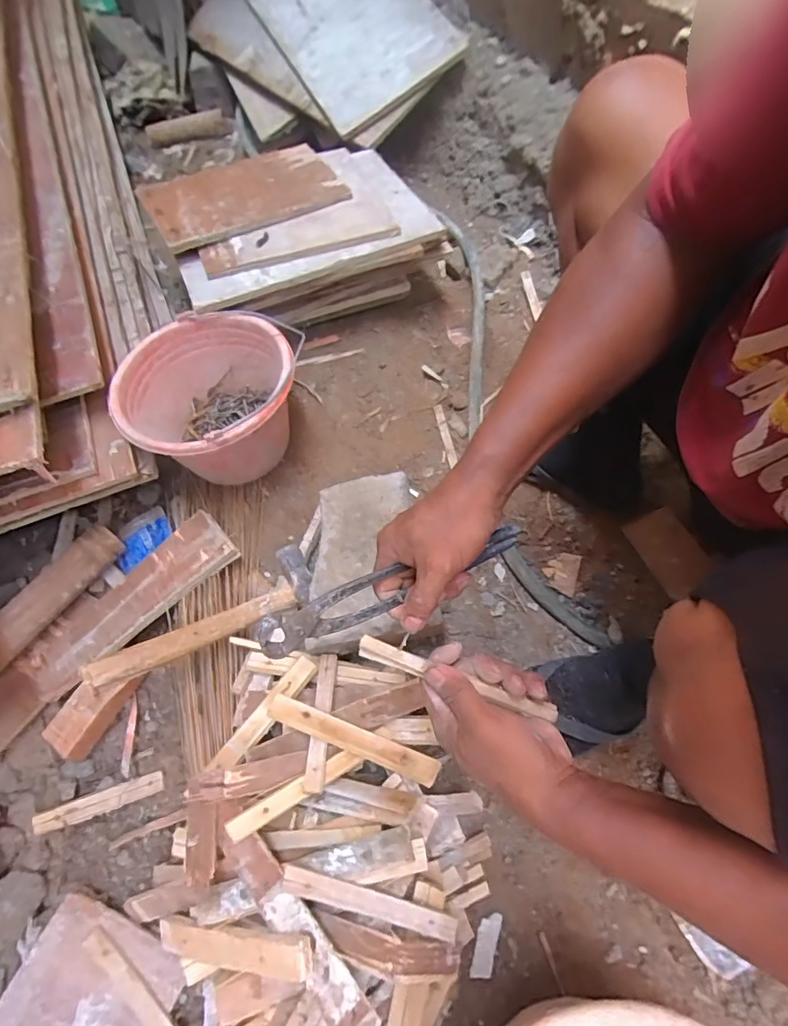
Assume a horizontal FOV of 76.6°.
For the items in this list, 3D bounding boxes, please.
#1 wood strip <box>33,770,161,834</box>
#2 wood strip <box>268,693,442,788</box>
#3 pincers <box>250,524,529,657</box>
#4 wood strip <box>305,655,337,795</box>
[{"bbox_3d":[-0.362,0.354,0.610,0.156,0.009,0.026,-18,66,-3],"label":"wood strip"},{"bbox_3d":[-0.044,0.244,0.541,0.190,0.010,0.028,22,59,3],"label":"wood strip"},{"bbox_3d":[0.002,0.056,0.396,0.222,0.038,0.022,-20,22,-20],"label":"pincers"},{"bbox_3d":[-0.081,0.227,0.560,0.020,0.015,0.155,-1,39,1],"label":"wood strip"}]

